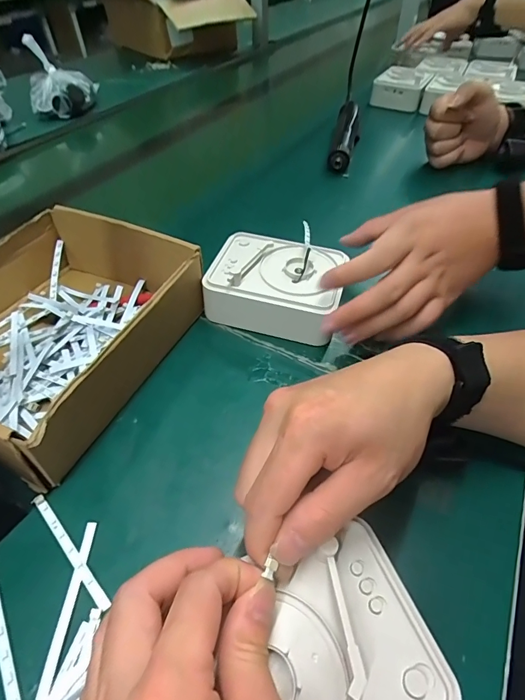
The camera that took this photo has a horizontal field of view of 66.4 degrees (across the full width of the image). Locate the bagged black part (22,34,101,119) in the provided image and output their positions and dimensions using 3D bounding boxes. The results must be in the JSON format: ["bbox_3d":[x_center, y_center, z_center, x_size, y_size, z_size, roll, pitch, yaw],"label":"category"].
[{"bbox_3d":[-0.412,-0.547,0.809,0.123,0.106,0.134,-9,47,-7],"label":"bagged black part"}]

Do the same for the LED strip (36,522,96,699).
[{"bbox_3d":[-0.111,0.145,0.231,0.007,0.004,0.087,0,47,1],"label":"LED strip"}]

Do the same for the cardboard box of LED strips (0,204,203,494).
[{"bbox_3d":[-0.175,-0.022,0.338,0.180,0.077,0.211,17,50,17],"label":"cardboard box of LED strips"}]

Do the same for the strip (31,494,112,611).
[{"bbox_3d":[-0.121,0.122,0.249,0.087,0.004,0.007,35,57,29],"label":"strip"}]

